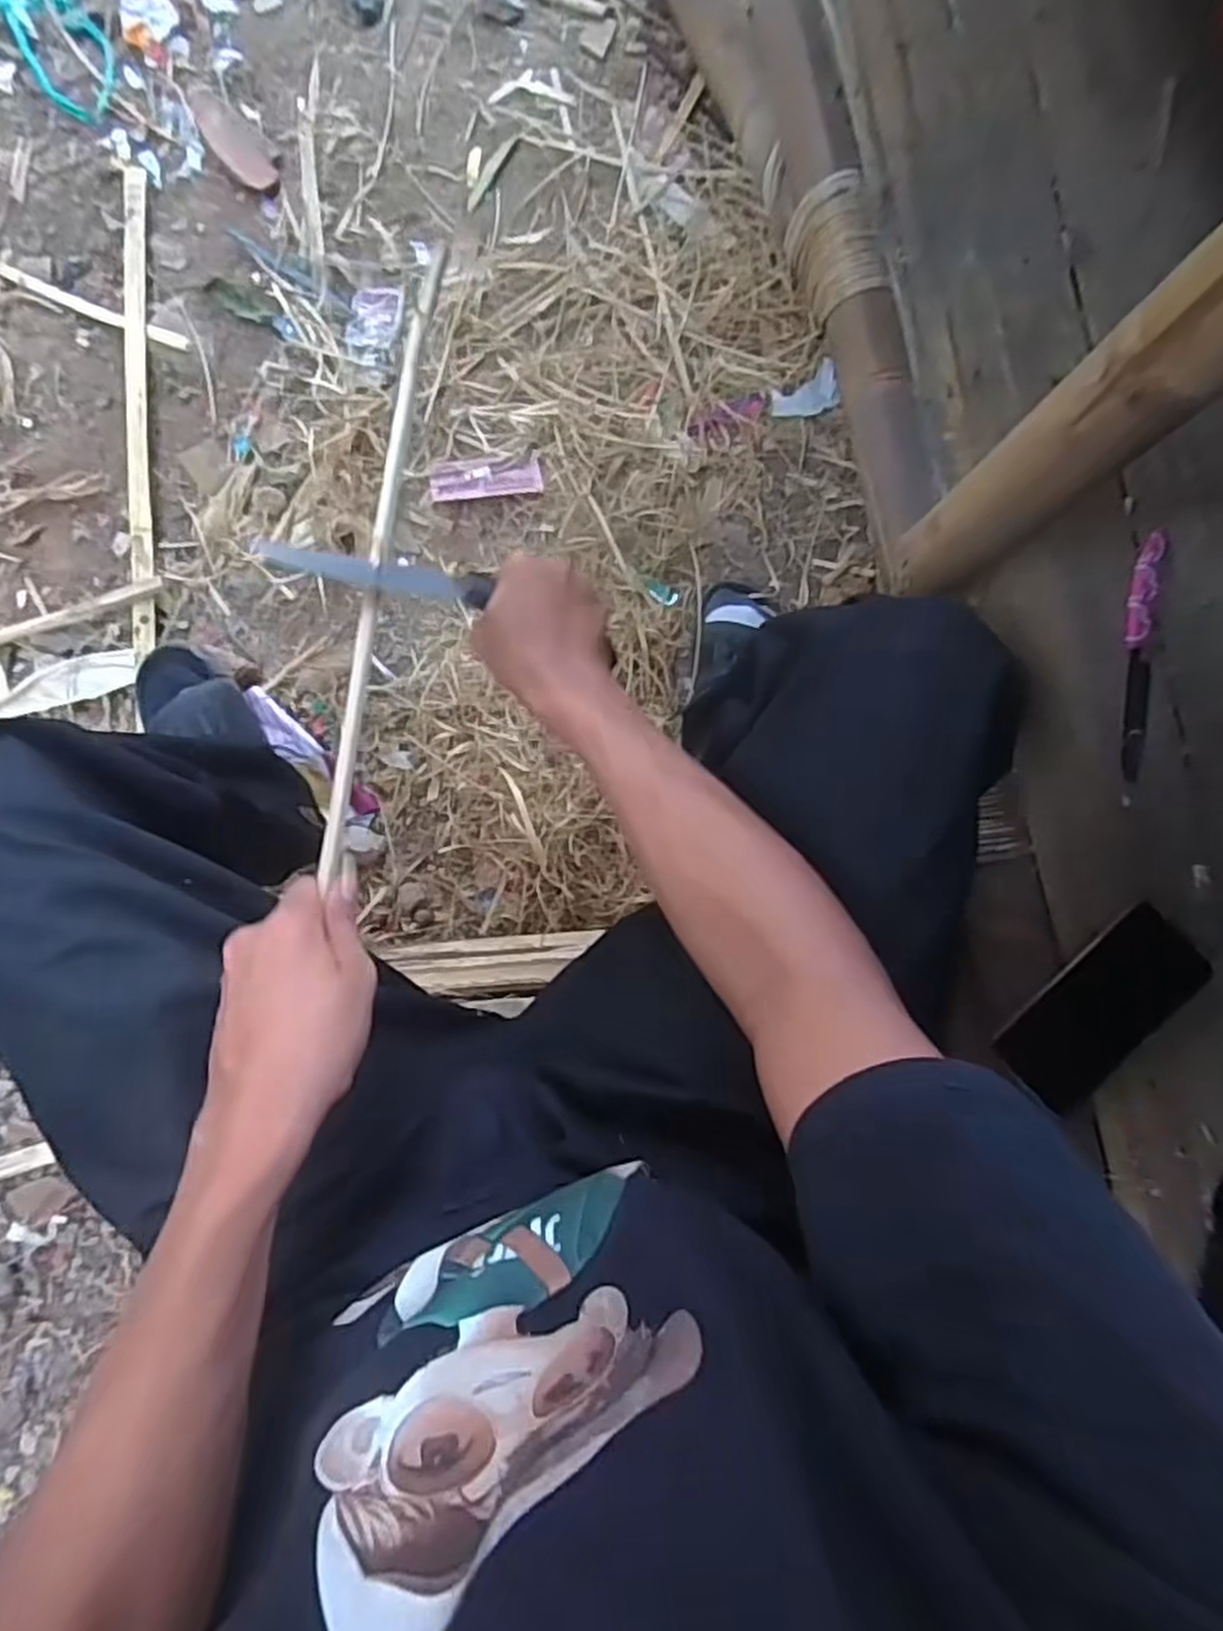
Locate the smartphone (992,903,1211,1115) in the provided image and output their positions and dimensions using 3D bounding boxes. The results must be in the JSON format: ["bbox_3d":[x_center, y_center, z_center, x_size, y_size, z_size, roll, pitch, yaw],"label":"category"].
[{"bbox_3d":[0.377,0.148,0.605,0.160,0.009,0.076,-46,80,5],"label":"smartphone"}]

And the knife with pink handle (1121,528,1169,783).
[{"bbox_3d":[0.416,-0.127,0.619,0.026,0.010,0.195,5,89,0],"label":"knife with pink handle"}]

